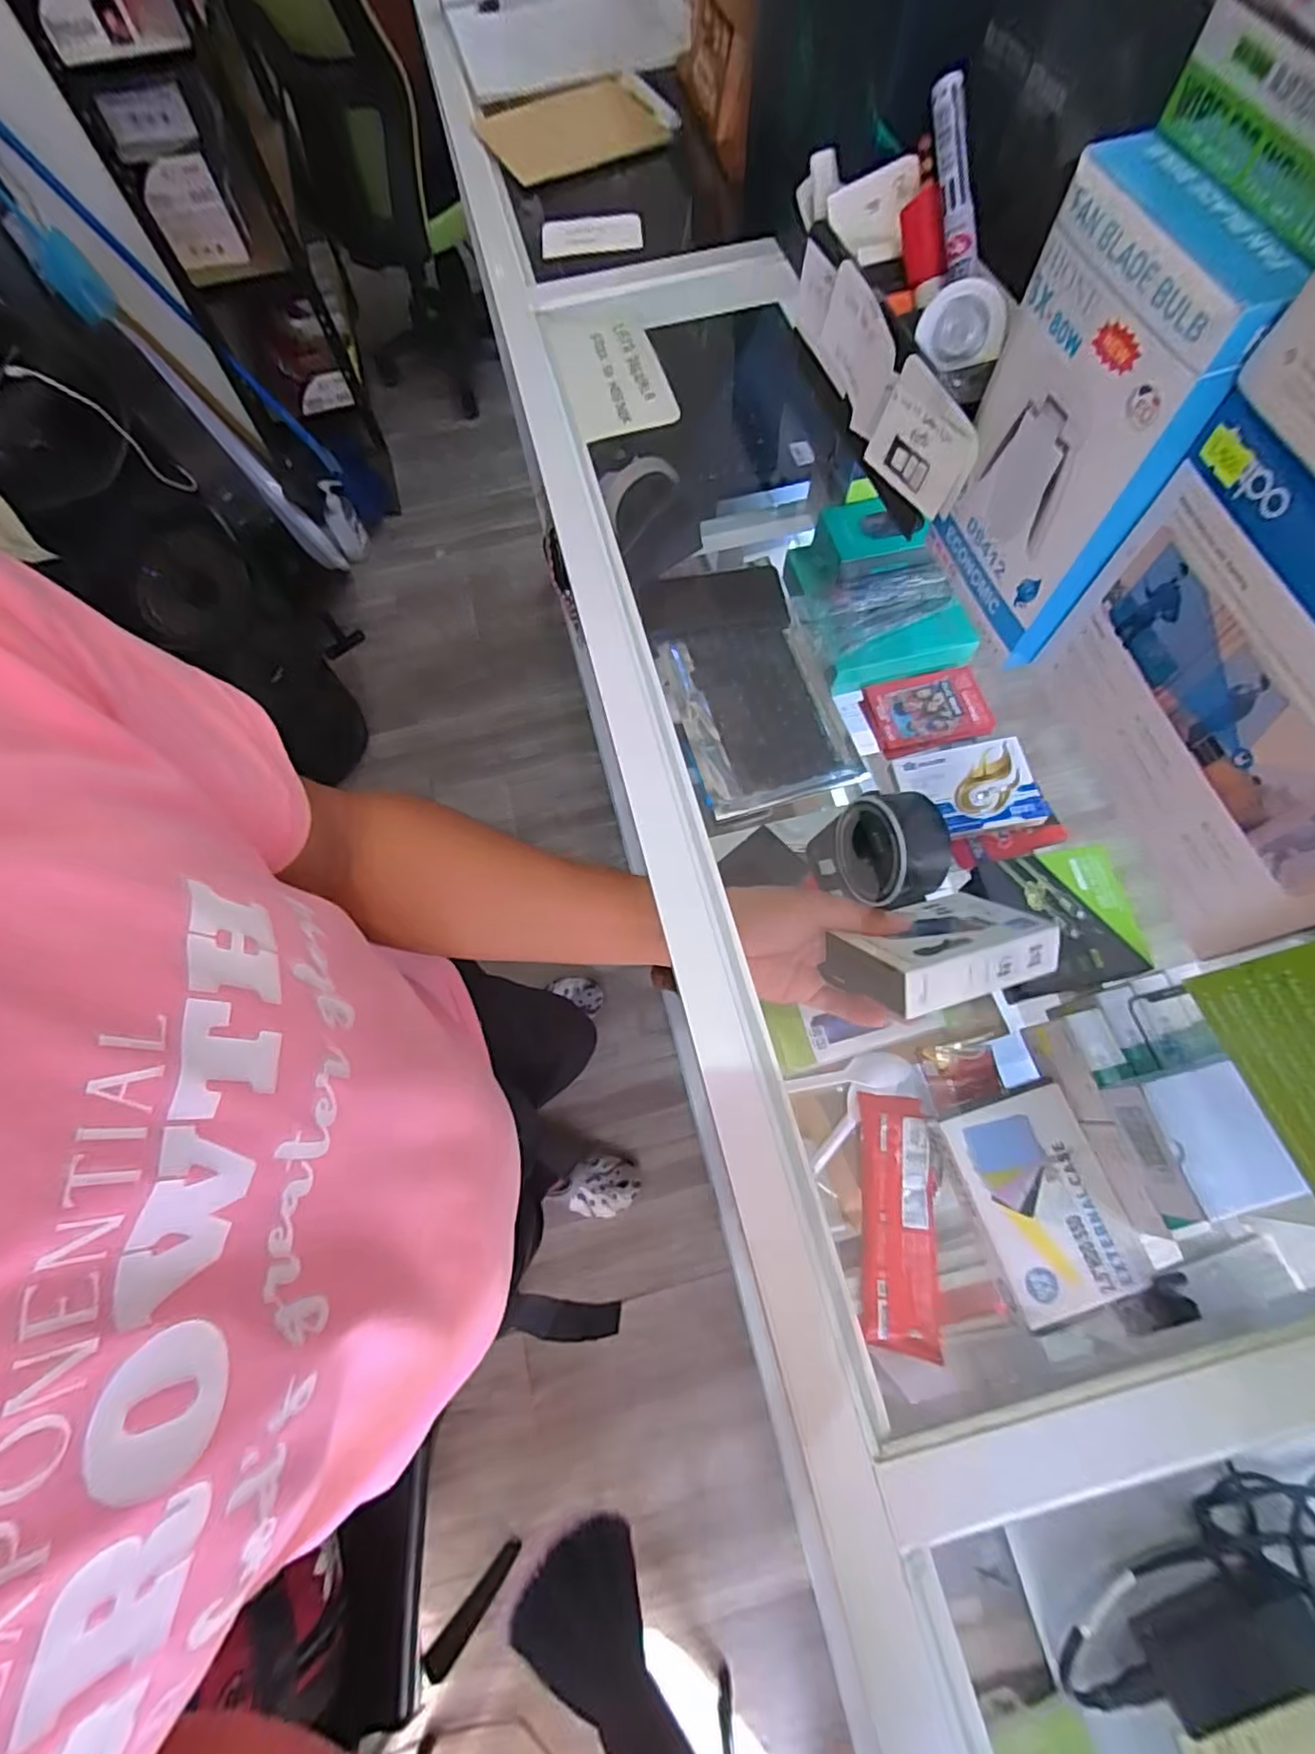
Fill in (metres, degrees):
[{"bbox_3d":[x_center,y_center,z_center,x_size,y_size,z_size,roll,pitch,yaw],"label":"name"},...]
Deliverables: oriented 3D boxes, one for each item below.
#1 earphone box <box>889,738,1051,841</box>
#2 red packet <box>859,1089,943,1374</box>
[{"bbox_3d":[0.296,-0.081,0.615,0.119,0.023,0.088,-9,72,11],"label":"earphone box"},{"bbox_3d":[0.187,0.262,0.494,0.052,0.020,0.174,5,69,4],"label":"red packet"}]

